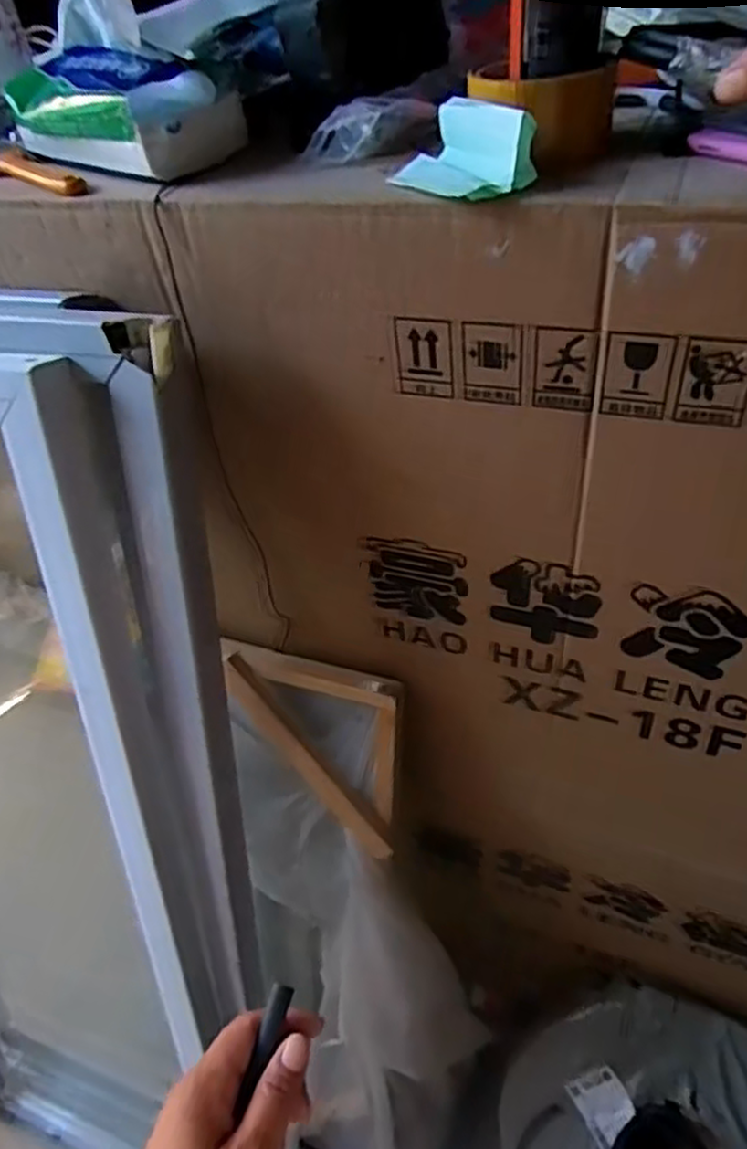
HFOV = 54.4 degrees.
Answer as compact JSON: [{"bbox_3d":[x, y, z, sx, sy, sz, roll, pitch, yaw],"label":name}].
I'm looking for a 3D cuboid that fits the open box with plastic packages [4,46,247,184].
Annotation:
[{"bbox_3d":[-0.192,-0.341,0.530,0.178,0.057,0.087,25,51,31],"label":"open box with plastic packages"}]

